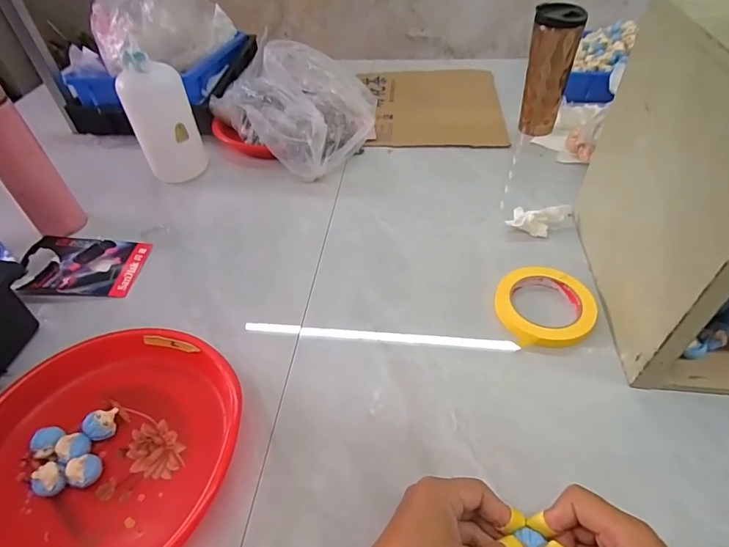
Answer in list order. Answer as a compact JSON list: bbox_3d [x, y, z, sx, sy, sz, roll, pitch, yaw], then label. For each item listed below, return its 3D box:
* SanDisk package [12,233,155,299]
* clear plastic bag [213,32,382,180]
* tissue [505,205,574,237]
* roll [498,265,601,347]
[{"bbox_3d":[-0.383,-0.013,0.592,0.145,0.029,0.103,-4,47,4],"label":"SanDisk package"},{"bbox_3d":[-0.126,-0.290,0.743,0.153,0.193,0.298,-36,52,-24],"label":"clear plastic bag"},{"bbox_3d":[0.249,-0.075,0.607,0.098,0.029,0.038,-9,46,-1],"label":"tissue"},{"bbox_3d":[0.212,0.037,0.508,0.109,0.015,0.106,-4,47,4],"label":"roll"}]

